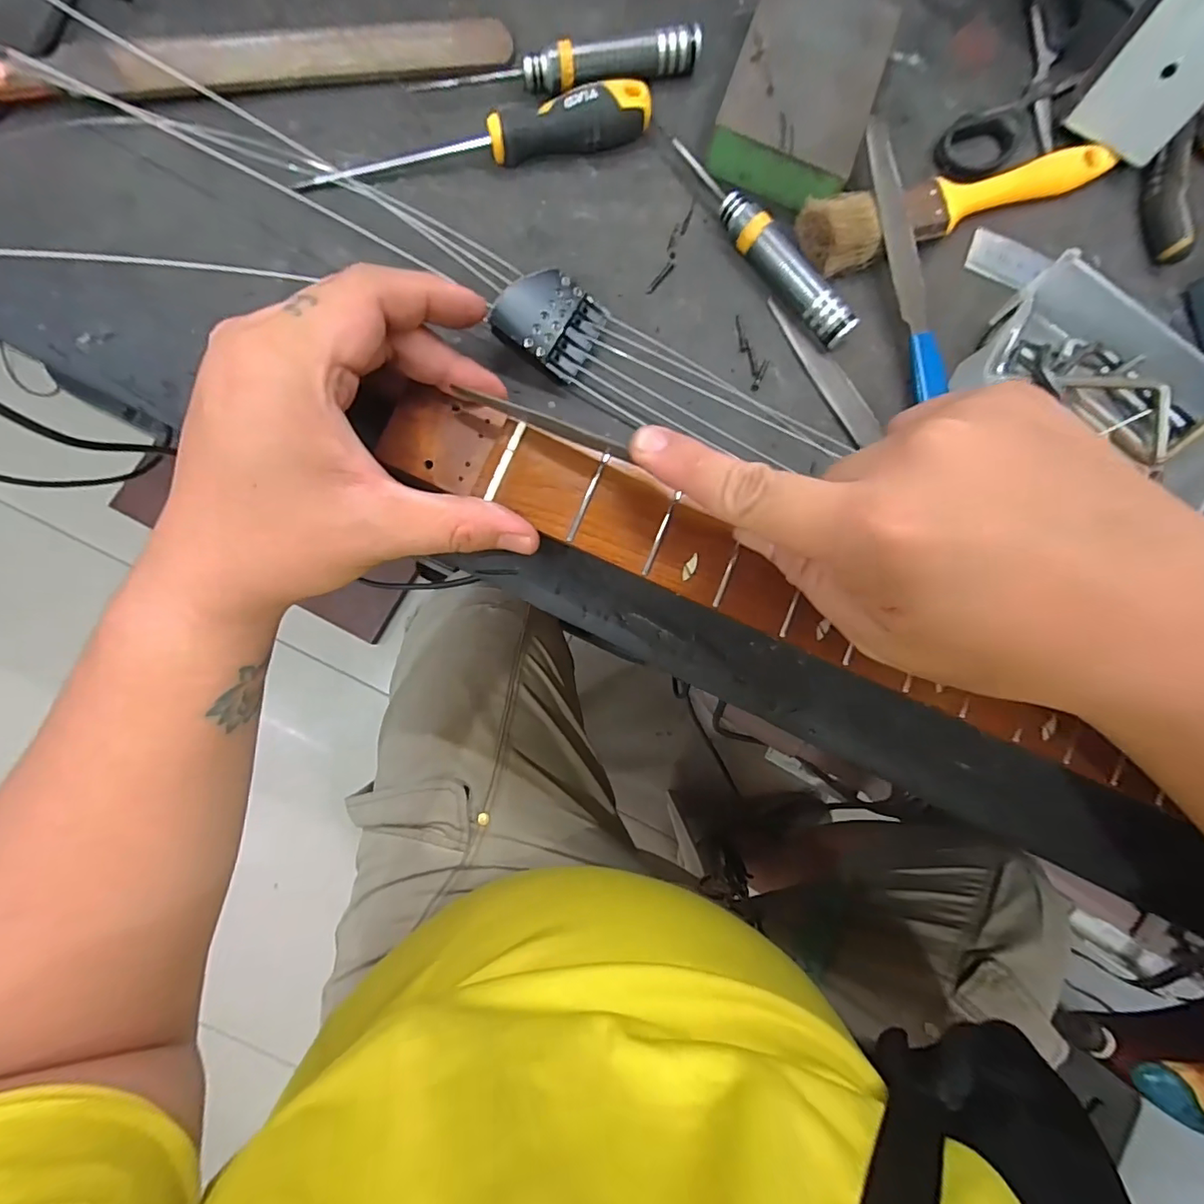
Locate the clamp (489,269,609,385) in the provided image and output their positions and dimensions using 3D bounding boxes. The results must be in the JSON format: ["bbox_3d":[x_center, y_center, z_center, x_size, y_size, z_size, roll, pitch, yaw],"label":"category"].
[{"bbox_3d":[-0.024,-0.131,0.248,0.043,0.013,0.042,31,83,-26],"label":"clamp"}]

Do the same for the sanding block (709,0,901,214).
[{"bbox_3d":[0.098,-0.250,0.264,0.067,0.030,0.094,19,85,-5],"label":"sanding block"}]

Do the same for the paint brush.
[{"bbox_3d":[0.189,-0.207,0.274,0.181,0.020,0.033,-19,89,-7],"label":"paint brush"}]

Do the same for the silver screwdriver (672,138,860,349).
[{"bbox_3d":[0.078,-0.177,0.262,0.014,0.019,0.124,-41,91,-7],"label":"silver screwdriver"}]

